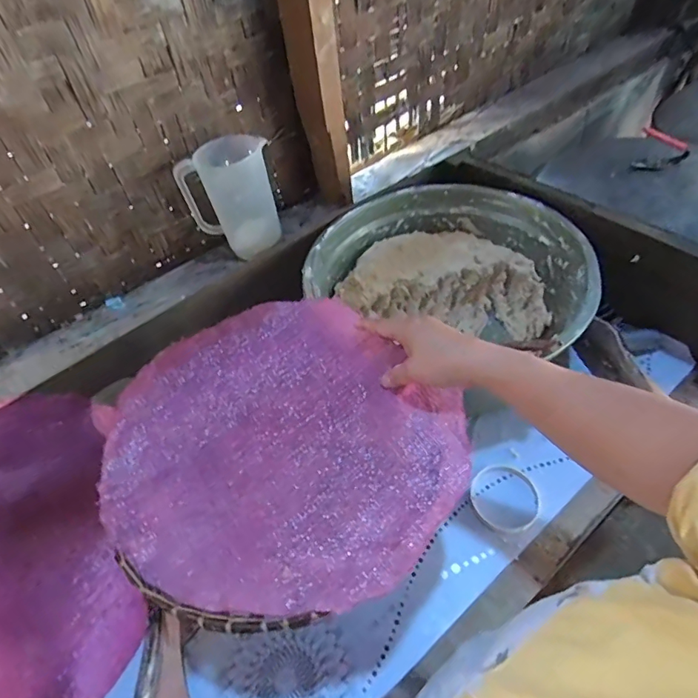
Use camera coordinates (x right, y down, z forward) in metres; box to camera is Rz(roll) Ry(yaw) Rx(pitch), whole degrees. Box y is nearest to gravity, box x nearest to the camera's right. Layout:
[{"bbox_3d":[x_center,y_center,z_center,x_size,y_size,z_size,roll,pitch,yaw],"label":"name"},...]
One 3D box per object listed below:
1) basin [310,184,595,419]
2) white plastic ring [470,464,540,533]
[{"bbox_3d":[0.158,-0.087,0.725,0.368,0.168,0.376,-4,50,5],"label":"basin"},{"bbox_3d":[0.206,0.194,0.600,0.087,0.008,0.091,-4,50,5],"label":"white plastic ring"}]

